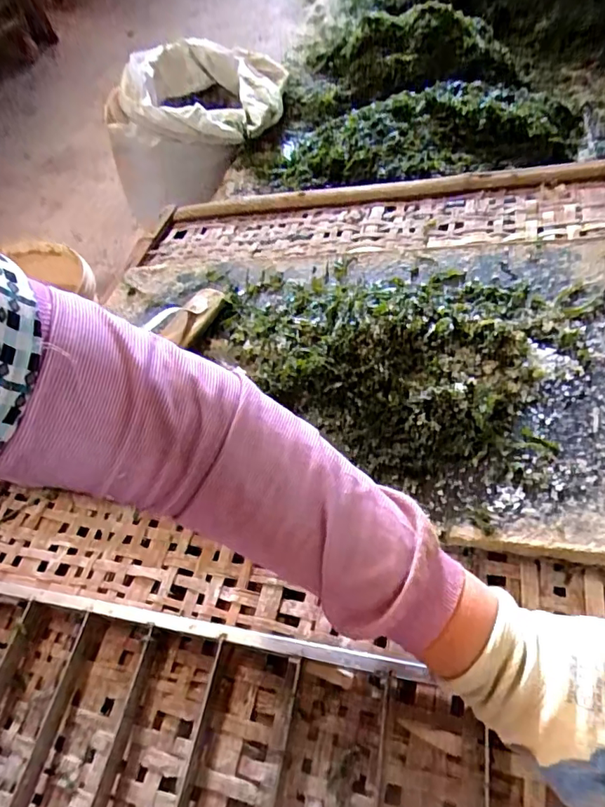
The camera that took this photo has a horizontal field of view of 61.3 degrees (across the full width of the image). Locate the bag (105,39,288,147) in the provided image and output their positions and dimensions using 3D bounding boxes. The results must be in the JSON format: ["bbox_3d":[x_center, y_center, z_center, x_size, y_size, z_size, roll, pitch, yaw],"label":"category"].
[{"bbox_3d":[-0.212,-0.651,1.060,0.343,0.091,0.322,6,56,5],"label":"bag"}]

